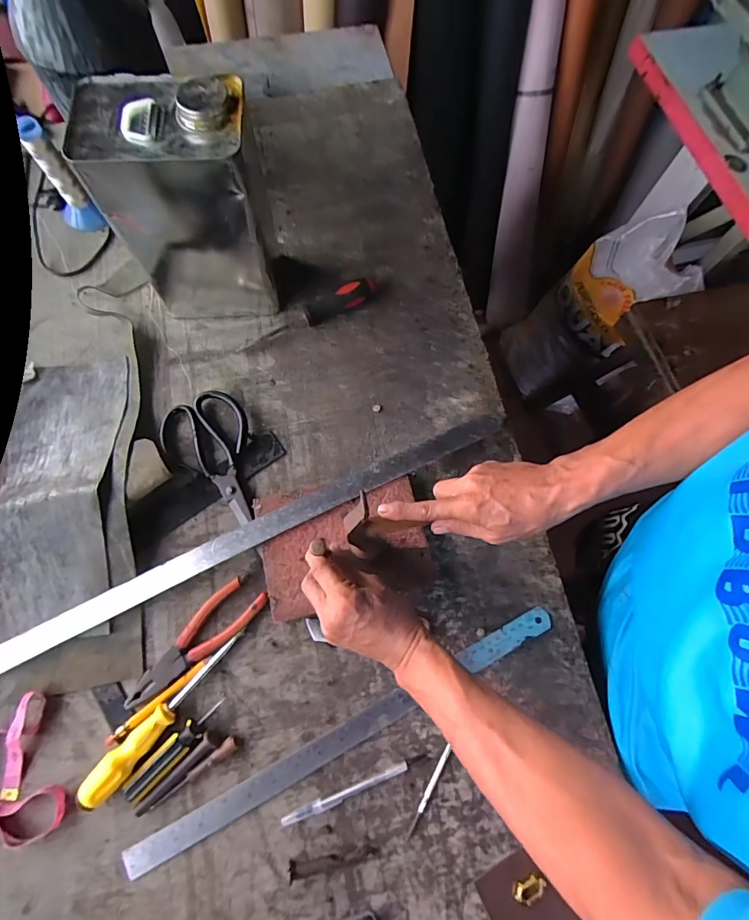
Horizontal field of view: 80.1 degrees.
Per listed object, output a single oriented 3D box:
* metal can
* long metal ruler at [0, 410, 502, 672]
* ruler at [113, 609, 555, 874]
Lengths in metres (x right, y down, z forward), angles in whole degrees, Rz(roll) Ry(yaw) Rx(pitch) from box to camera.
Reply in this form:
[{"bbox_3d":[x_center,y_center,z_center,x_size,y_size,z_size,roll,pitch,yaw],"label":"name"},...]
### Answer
[{"bbox_3d":[-0.203,-0.279,0.510,0.156,0.232,0.121,-7,73,-3],"label":"metal can"},{"bbox_3d":[-0.131,0.078,0.493,0.616,0.008,0.032,-25,74,-9],"label":"long metal ruler"},{"bbox_3d":[-0.022,0.275,0.452,0.469,0.005,0.025,-27,71,-8],"label":"ruler"}]

